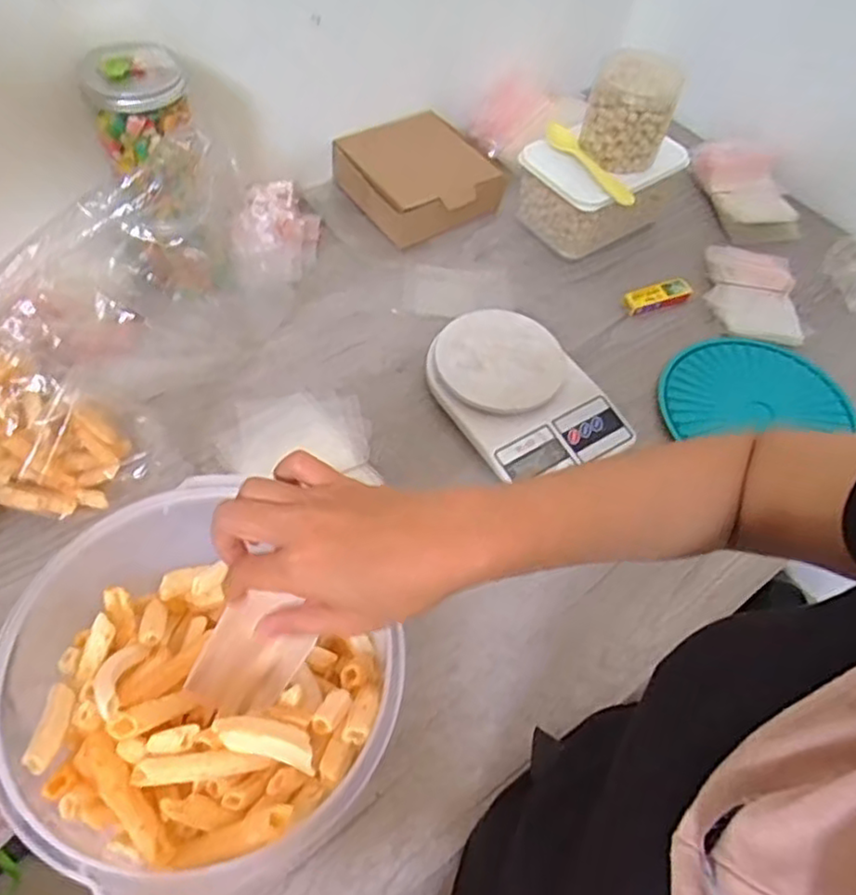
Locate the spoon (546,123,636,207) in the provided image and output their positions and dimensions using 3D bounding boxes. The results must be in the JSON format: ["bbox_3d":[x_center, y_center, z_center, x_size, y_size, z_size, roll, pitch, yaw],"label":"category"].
[{"bbox_3d":[0.190,-0.342,0.807,0.039,0.018,0.167,-24,62,-19],"label":"spoon"}]

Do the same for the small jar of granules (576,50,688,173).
[{"bbox_3d":[0.239,-0.402,0.788,0.096,0.107,0.110,19,57,8],"label":"small jar of granules"}]

